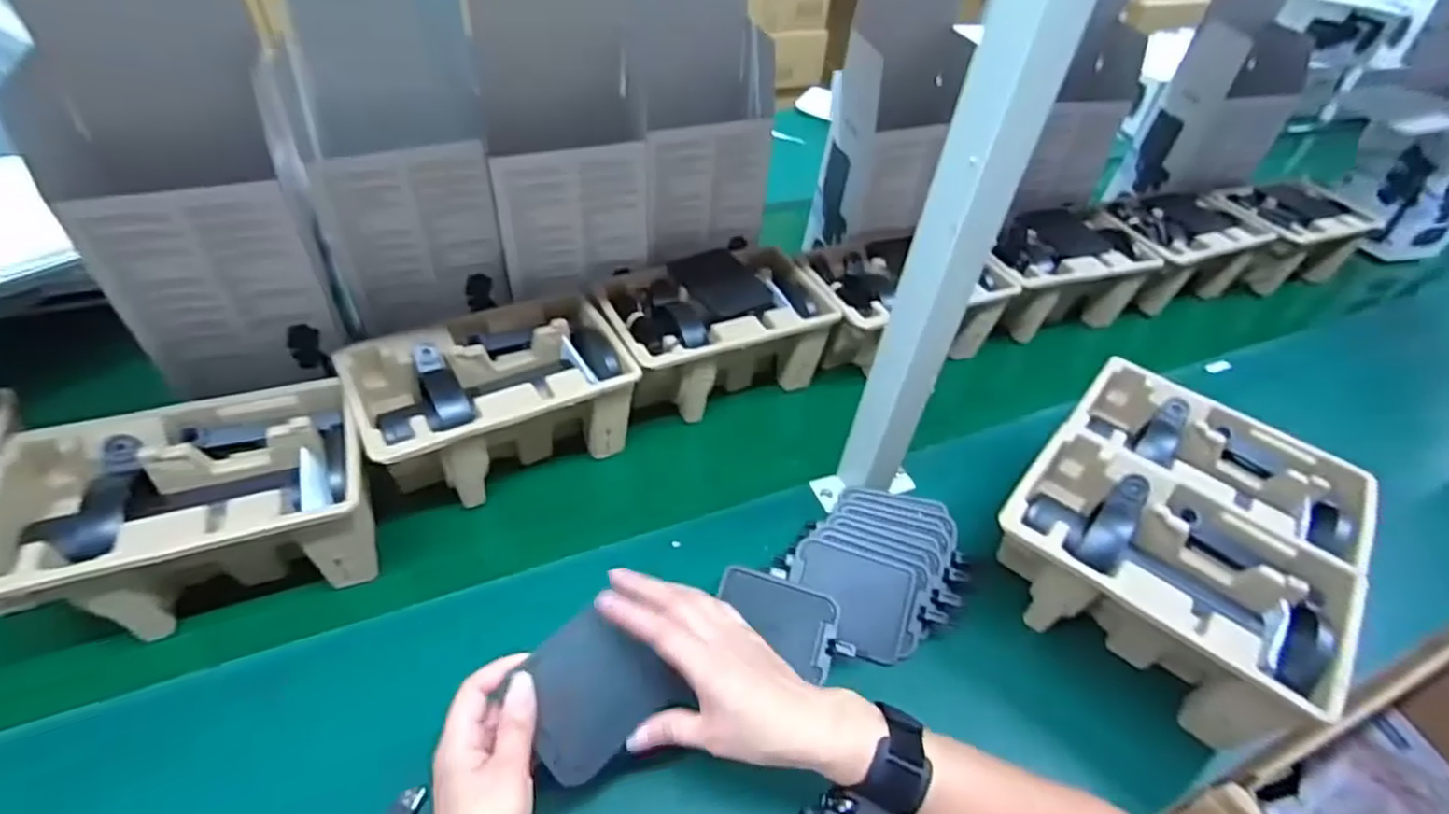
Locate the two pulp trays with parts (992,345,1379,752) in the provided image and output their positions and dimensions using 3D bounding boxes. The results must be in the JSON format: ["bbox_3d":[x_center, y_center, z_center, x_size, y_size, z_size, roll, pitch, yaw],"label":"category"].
[{"bbox_3d":[0.375,0.107,0.564,0.219,0.110,0.267,32,50,26],"label":"two pulp trays with parts"}]

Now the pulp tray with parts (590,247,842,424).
[{"bbox_3d":[-0.010,-0.075,0.711,0.220,0.107,0.142,-19,48,-23],"label":"pulp tray with parts"}]

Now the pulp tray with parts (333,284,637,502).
[{"bbox_3d":[-0.204,-0.002,0.614,0.230,0.107,0.149,-28,52,-29],"label":"pulp tray with parts"}]

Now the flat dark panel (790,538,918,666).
[{"bbox_3d":[0.101,0.156,0.544,0.098,0.011,0.078,16,75,11],"label":"flat dark panel"}]

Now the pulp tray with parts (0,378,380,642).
[{"bbox_3d":[-0.389,0.080,0.507,0.227,0.101,0.146,-13,46,-17],"label":"pulp tray with parts"}]

